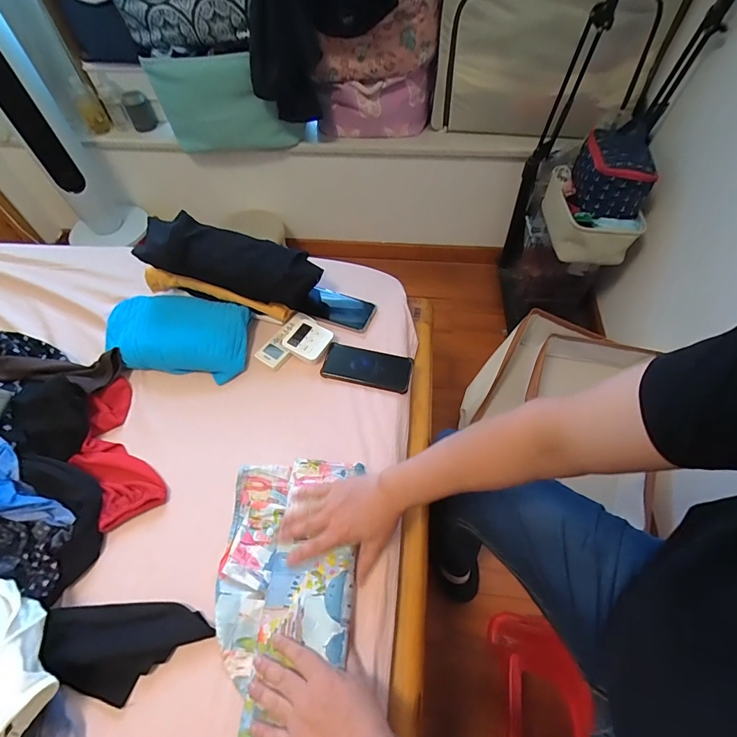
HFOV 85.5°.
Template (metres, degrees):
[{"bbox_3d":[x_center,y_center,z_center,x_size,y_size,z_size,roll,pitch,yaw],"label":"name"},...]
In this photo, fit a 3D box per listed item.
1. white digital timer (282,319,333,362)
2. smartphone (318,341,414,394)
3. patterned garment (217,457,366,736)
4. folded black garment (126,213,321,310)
[{"bbox_3d":[-0.117,-0.055,0.761,0.082,0.021,0.076,26,61,18],"label":"white digital timer"},{"bbox_3d":[-0.001,-0.004,0.738,0.159,0.012,0.078,10,58,9],"label":"smartphone"},{"bbox_3d":[-0.114,0.293,0.537,0.186,0.027,0.342,2,57,4],"label":"patterned garment"},{"bbox_3d":[-0.272,-0.212,0.777,0.347,0.077,0.111,15,58,-4],"label":"folded black garment"}]

